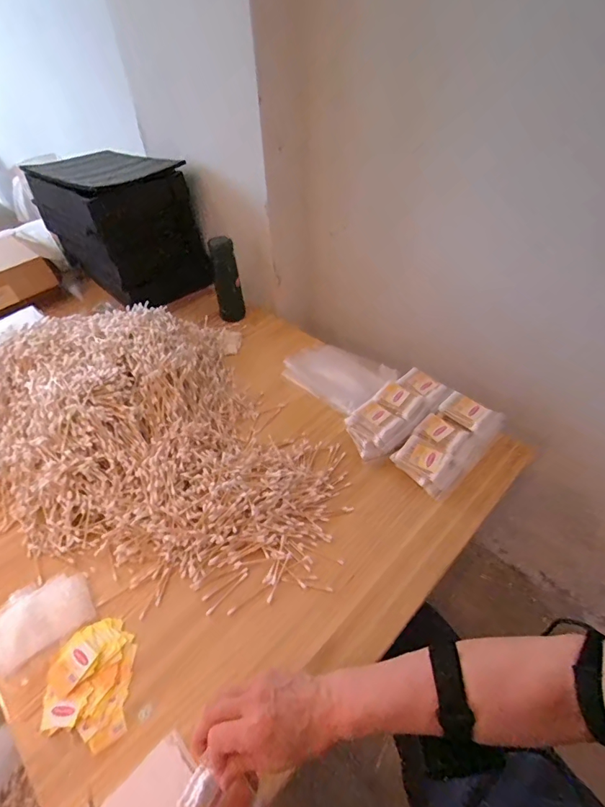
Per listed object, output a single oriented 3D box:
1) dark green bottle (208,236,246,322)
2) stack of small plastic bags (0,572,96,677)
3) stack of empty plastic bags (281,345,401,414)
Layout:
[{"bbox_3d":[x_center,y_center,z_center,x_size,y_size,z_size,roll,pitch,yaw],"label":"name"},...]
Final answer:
[{"bbox_3d":[-0.165,-0.268,0.931,0.057,0.180,0.045,-11,44,-9],"label":"dark green bottle"},{"bbox_3d":[-0.346,0.269,0.543,0.136,0.014,0.098,-31,50,-26],"label":"stack of small plastic bags"},{"bbox_3d":[0.067,-0.055,0.797,0.192,0.023,0.117,32,68,33],"label":"stack of empty plastic bags"}]

